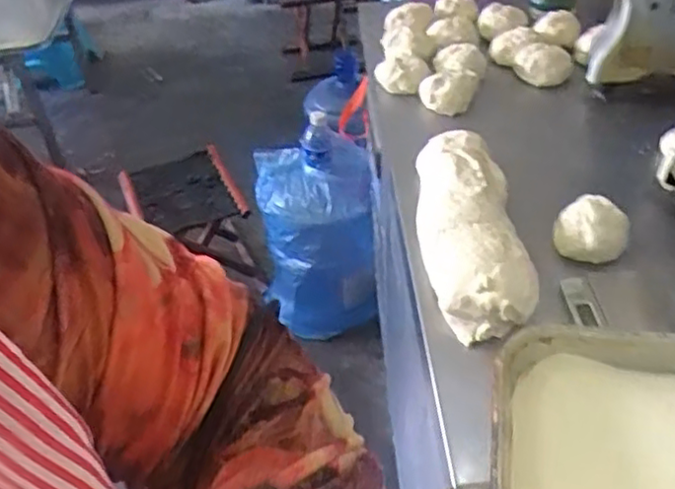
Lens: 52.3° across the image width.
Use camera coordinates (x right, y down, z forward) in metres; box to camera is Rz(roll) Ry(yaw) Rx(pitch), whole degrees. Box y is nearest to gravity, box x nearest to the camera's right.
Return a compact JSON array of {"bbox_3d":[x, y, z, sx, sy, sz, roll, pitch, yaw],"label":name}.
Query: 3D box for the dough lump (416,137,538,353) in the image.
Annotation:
[{"bbox_3d":[0.131,-0.026,0.694,0.101,0.051,0.276,-5,42,0],"label":"dough lump"}]

